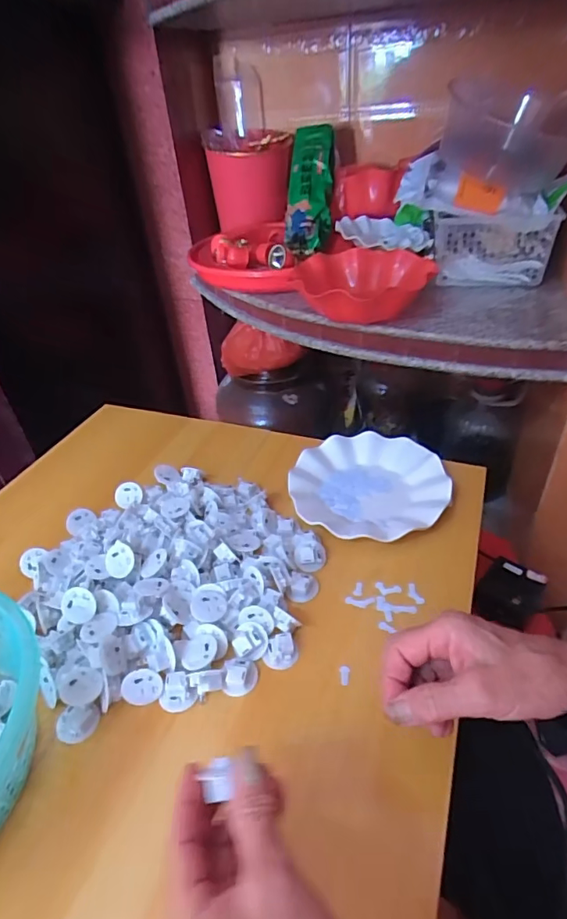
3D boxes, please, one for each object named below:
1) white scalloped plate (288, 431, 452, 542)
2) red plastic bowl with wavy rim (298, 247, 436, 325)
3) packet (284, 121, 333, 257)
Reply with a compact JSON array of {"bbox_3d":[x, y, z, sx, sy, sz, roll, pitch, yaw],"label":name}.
[{"bbox_3d":[0.102,0.030,0.592,0.180,0.023,0.179,-3,38,2],"label":"white scalloped plate"},{"bbox_3d":[0.134,-0.287,0.815,0.216,0.064,0.228,-3,38,2],"label":"red plastic bowl with wavy rim"},{"bbox_3d":[0.056,-0.558,1.011,0.091,0.060,0.288,5,80,12],"label":"packet"}]

